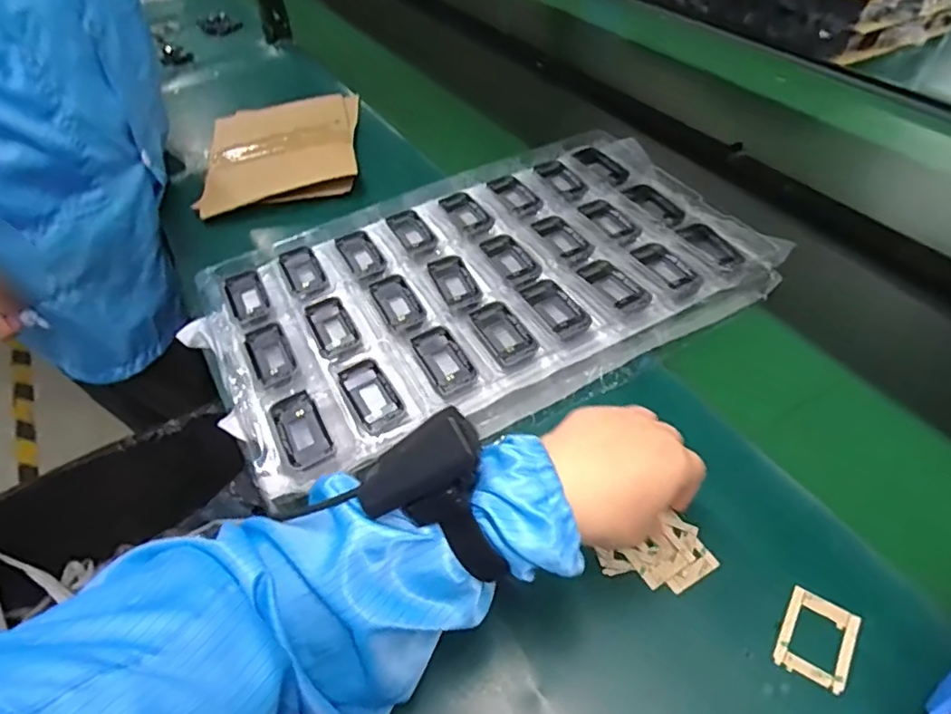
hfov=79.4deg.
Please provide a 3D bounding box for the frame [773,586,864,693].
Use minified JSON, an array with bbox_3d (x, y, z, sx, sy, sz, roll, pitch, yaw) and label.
[{"bbox_3d":[0.221,0.181,0.370,0.040,0.004,0.055,25,55,24],"label":"frame"}]

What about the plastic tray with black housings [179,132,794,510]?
[{"bbox_3d":[0.011,-0.080,0.590,0.553,0.052,0.321,-27,53,-17],"label":"plastic tray with black housings"}]

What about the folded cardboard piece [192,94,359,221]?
[{"bbox_3d":[-0.275,-0.300,0.822,0.213,0.032,0.282,-8,48,-3],"label":"folded cardboard piece"}]

